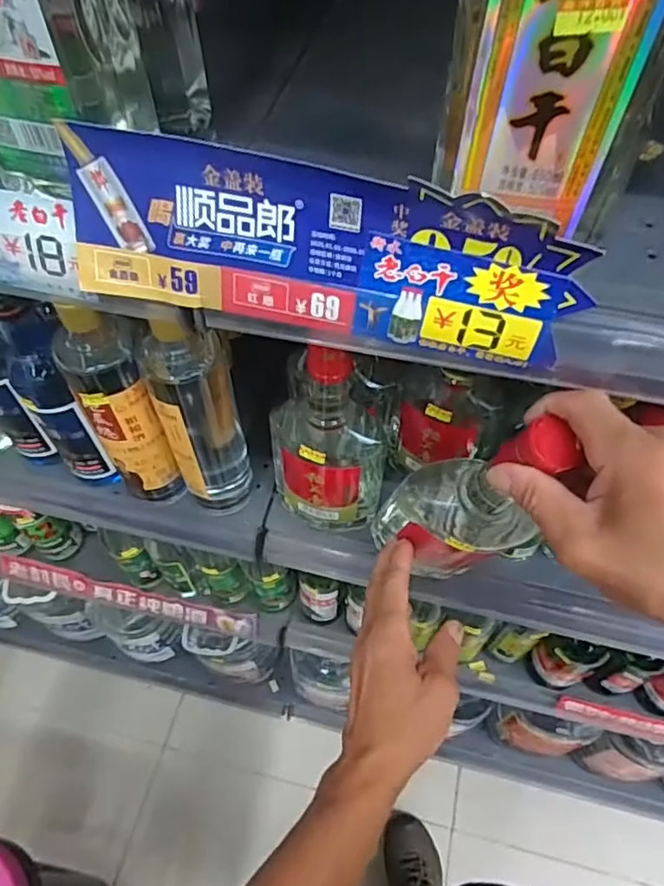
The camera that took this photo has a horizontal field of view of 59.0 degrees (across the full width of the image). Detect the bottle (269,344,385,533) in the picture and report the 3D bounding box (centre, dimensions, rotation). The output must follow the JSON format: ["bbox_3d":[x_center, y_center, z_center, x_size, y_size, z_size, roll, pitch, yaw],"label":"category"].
[{"bbox_3d":[-0.001,-0.012,0.502,0.099,0.223,0.089,5,58,4],"label":"bottle"}]

